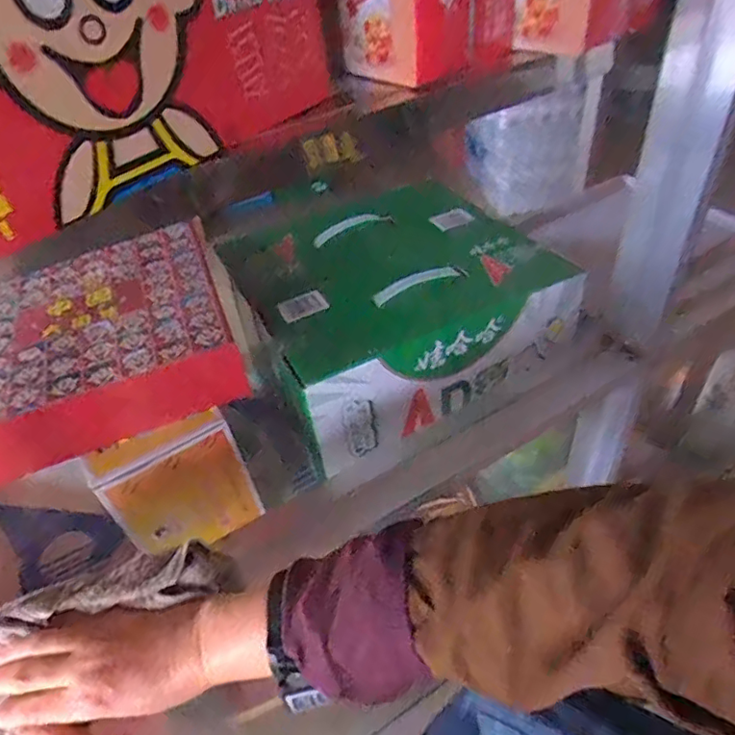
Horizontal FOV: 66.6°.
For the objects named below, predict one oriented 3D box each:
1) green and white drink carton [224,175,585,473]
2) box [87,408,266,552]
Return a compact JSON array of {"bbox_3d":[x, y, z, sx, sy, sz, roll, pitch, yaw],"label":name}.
[{"bbox_3d":[0.047,-0.066,0.668,0.327,0.131,0.252,-22,45,-14],"label":"green and white drink carton"},{"bbox_3d":[-0.185,0.130,0.574,0.125,0.172,0.046,-28,47,-20],"label":"box"}]

